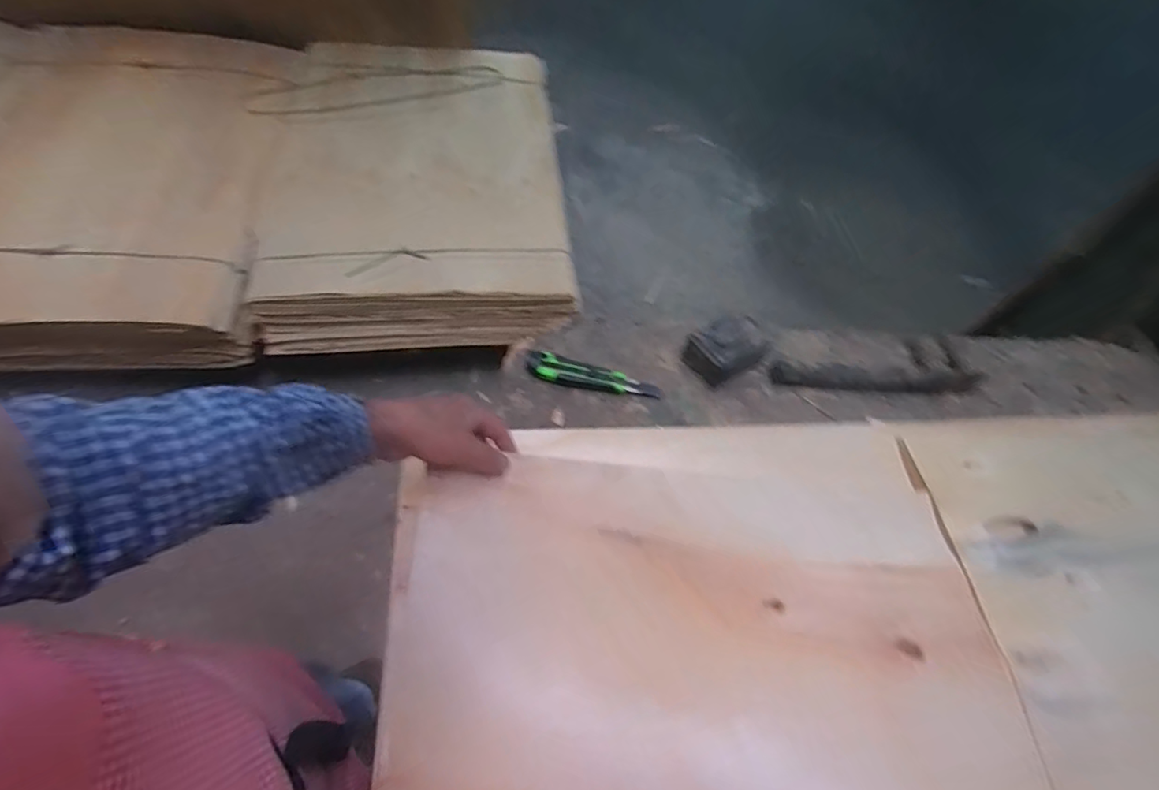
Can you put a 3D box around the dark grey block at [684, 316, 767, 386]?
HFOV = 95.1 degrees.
[{"bbox_3d":[0.218,-0.069,0.784,0.103,0.060,0.082,-28,66,-23],"label":"dark grey block"}]

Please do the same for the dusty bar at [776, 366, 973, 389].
[{"bbox_3d":[0.440,-0.020,0.787,0.310,0.044,0.031,4,58,-5],"label":"dusty bar"}]

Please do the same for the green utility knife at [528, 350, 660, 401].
[{"bbox_3d":[0.020,-0.028,0.761,0.191,0.022,0.042,11,58,-1],"label":"green utility knife"}]

